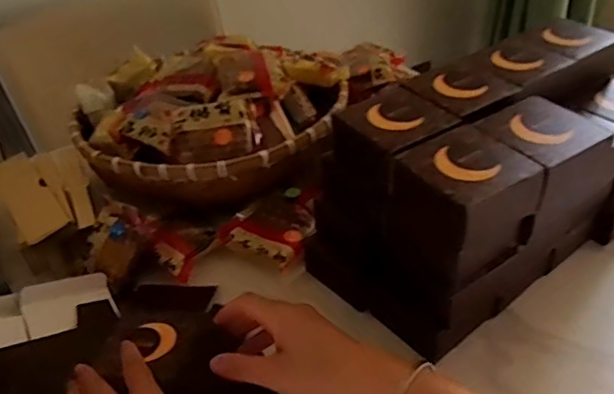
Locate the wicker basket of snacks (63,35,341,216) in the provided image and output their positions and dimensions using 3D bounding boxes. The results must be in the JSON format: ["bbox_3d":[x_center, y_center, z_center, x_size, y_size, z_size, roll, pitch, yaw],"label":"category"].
[{"bbox_3d":[-0.125,-0.128,0.743,0.335,0.110,0.315,-1,44,1],"label":"wicker basket of snacks"}]

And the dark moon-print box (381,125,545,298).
[{"bbox_3d":[0.130,0.011,0.485,0.094,0.101,0.092,-28,43,-27],"label":"dark moon-print box"}]

